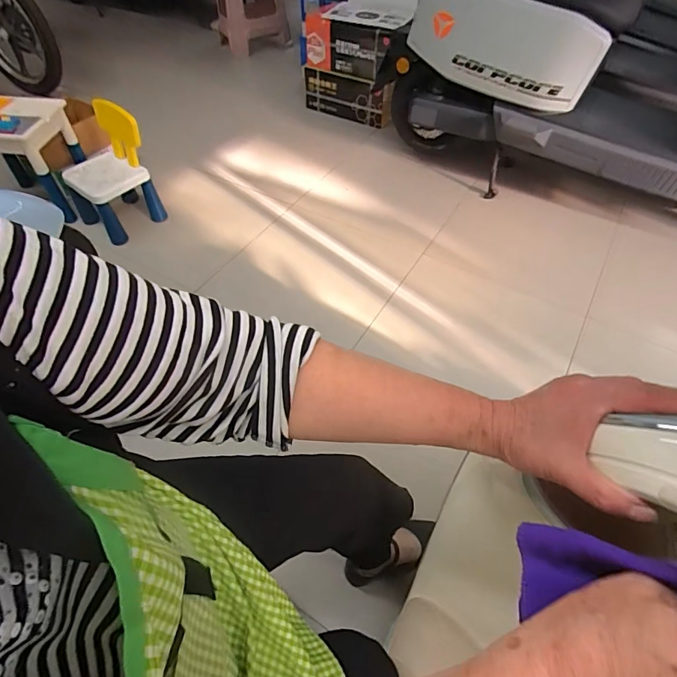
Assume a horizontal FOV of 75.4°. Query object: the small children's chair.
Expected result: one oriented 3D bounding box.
[{"bbox_3d":[-0.880,-0.636,1.677,0.251,0.405,0.259,37,61,26],"label":"small children's chair"}]

